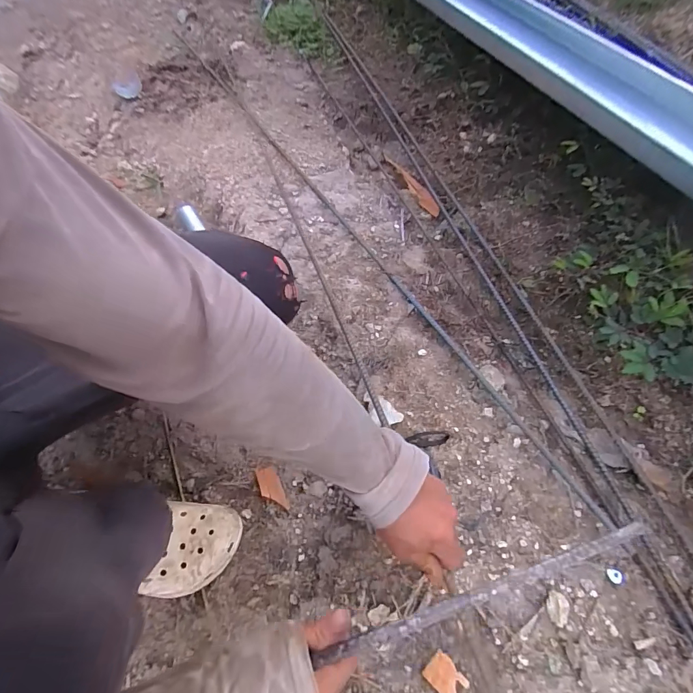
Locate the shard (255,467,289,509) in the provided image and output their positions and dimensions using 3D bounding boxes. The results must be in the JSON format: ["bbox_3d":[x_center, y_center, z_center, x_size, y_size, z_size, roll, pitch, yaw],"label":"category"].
[{"bbox_3d":[-0.112,0.210,0.597,0.030,0.013,0.077,-37,54,-13],"label":"shard"}]

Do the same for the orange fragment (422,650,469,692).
[{"bbox_3d":[0.116,0.377,0.452,0.055,0.004,0.033,36,63,25],"label":"orange fragment"}]

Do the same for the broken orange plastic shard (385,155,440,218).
[{"bbox_3d":[0.158,-0.405,0.992,0.024,0.031,0.263,-19,54,-8],"label":"broken orange plastic shard"}]

